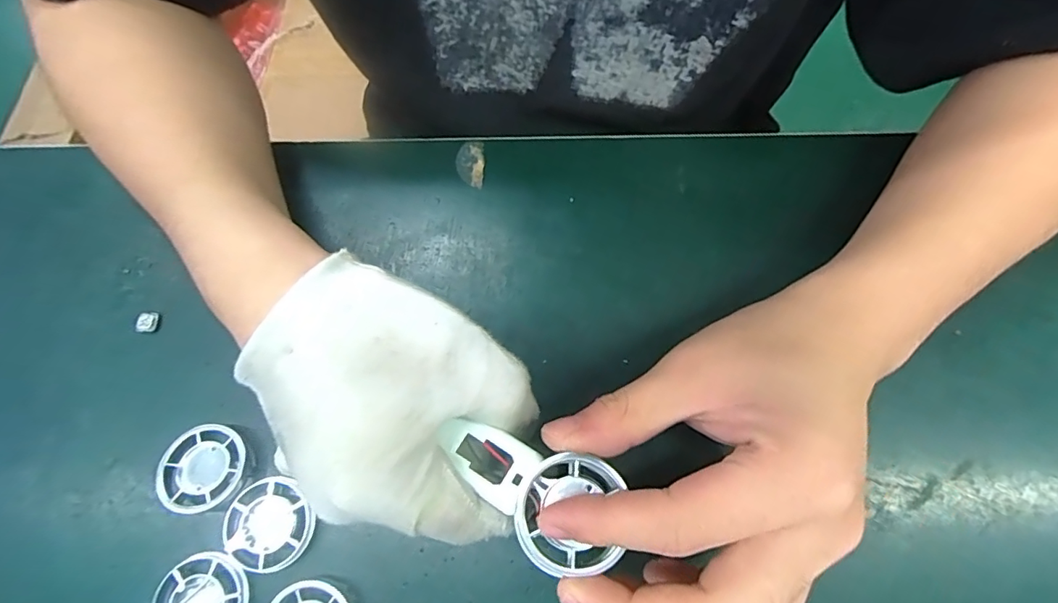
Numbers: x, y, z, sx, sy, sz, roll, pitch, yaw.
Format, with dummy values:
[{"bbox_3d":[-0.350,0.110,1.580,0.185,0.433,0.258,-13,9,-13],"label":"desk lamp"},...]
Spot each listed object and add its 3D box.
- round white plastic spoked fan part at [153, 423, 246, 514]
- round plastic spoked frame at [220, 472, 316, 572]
[{"bbox_3d":[-0.152,0.076,0.235,0.035,0.005,0.039,2,72,2],"label":"round white plastic spoked fan part"},{"bbox_3d":[-0.119,0.101,0.229,0.037,0.005,0.040,0,72,1],"label":"round plastic spoked frame"}]

